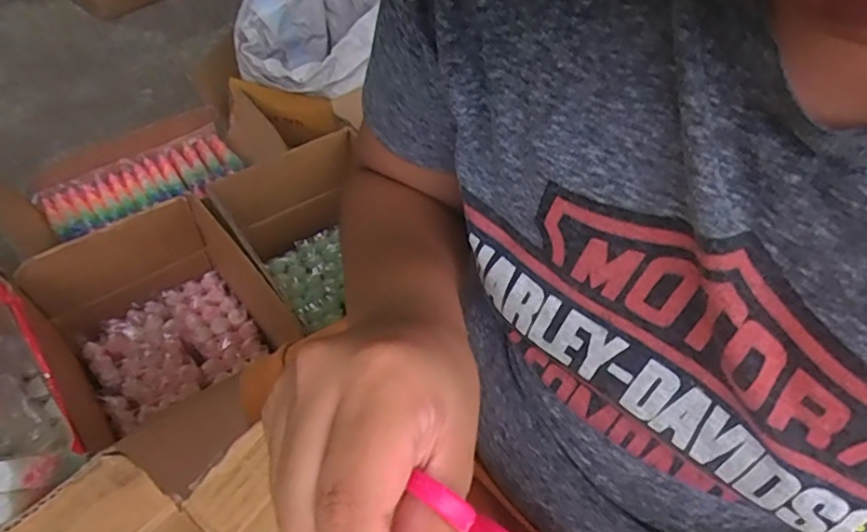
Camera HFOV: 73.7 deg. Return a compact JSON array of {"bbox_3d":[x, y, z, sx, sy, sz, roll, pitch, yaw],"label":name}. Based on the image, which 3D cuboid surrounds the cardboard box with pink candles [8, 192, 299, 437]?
[{"bbox_3d":[-0.406,0.065,0.878,0.289,0.184,0.226,-30,58,-24],"label":"cardboard box with pink candles"}]

